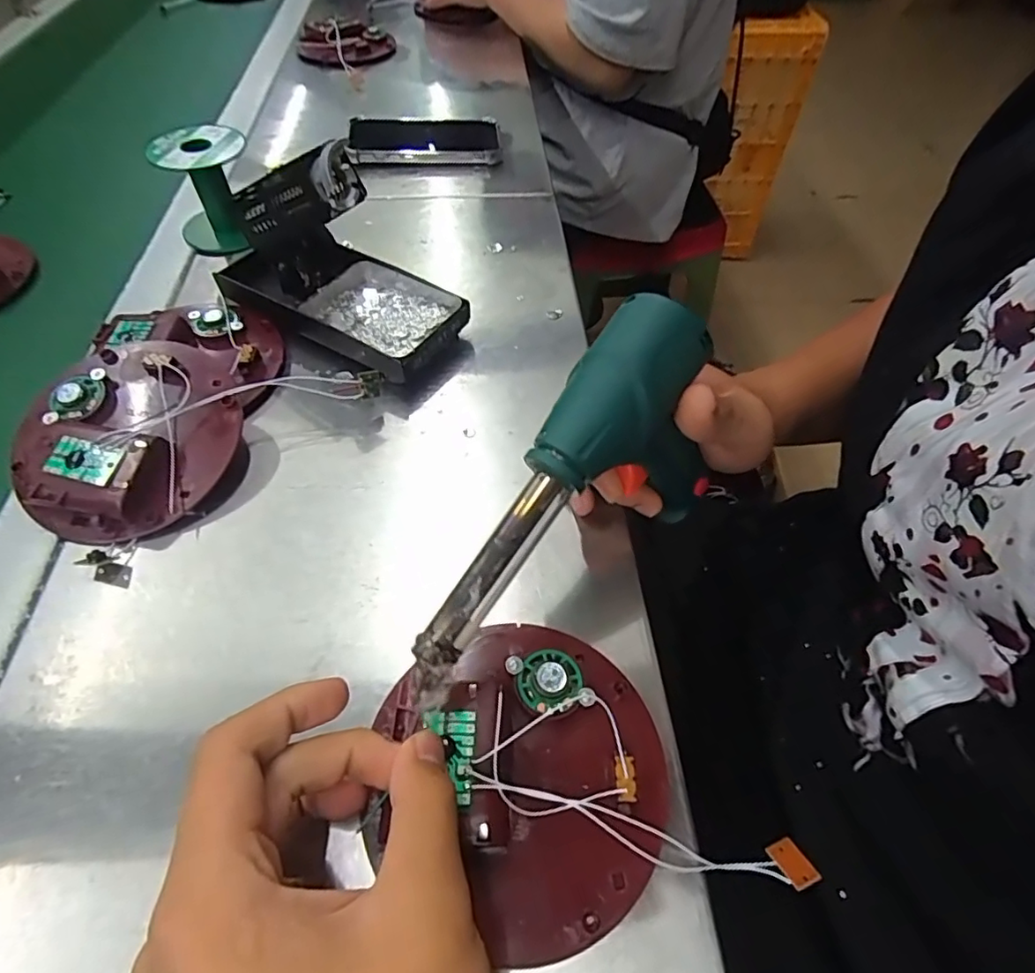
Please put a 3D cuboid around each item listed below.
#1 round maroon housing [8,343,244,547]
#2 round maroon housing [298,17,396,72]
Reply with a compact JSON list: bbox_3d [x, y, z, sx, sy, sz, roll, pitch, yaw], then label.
[{"bbox_3d":[-0.212,-0.029,0.317,0.110,0.037,0.112,0,54,-1],"label":"round maroon housing"},{"bbox_3d":[-0.212,-0.553,0.702,0.116,0.031,0.115,-11,55,-9],"label":"round maroon housing"}]

